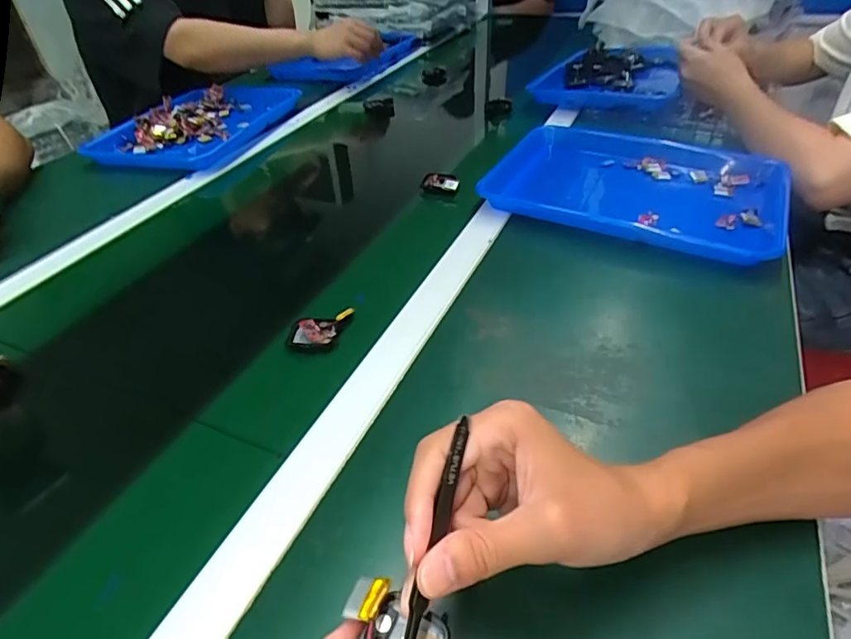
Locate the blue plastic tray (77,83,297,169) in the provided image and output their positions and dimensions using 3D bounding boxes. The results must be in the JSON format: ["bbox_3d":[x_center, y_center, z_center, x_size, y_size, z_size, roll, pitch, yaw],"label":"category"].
[{"bbox_3d":[-0.395,-0.351,0.925,0.237,0.040,0.346,10,42,16],"label":"blue plastic tray"}]

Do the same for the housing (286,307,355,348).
[{"bbox_3d":[-0.096,0.009,0.476,0.062,0.012,0.037,-10,40,-8],"label":"housing"}]

